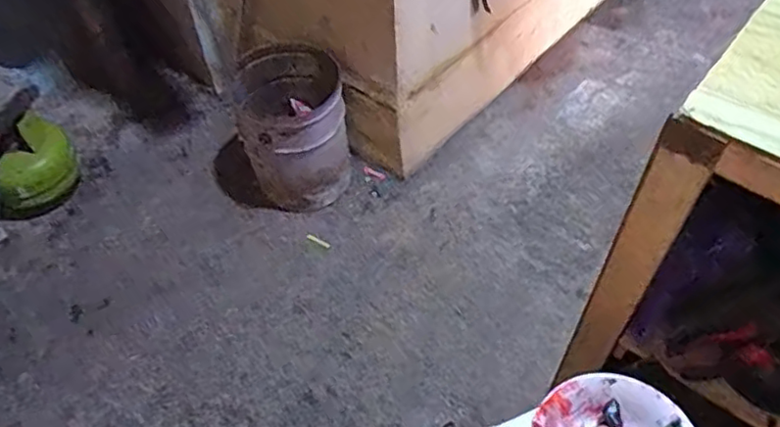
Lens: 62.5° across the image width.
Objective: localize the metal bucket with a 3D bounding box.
[{"bbox_3d":[-0.239,-0.213,1.644,0.259,0.368,0.262,-3,52,3],"label":"metal bucket"}]

